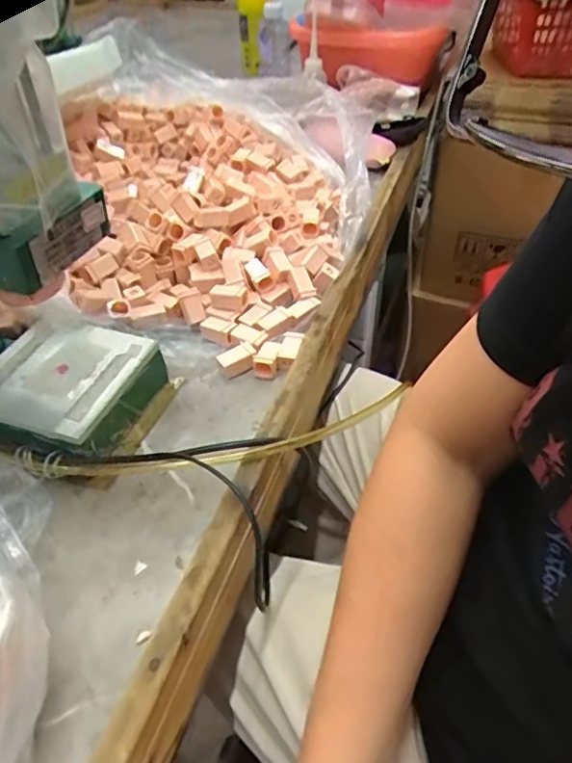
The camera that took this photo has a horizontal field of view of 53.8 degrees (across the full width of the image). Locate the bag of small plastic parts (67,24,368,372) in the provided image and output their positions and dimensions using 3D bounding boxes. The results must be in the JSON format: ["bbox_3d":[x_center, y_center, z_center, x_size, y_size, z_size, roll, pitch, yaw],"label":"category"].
[{"bbox_3d":[-0.107,-0.231,0.658,0.366,0.157,0.449,12,44,13],"label":"bag of small plastic parts"}]

